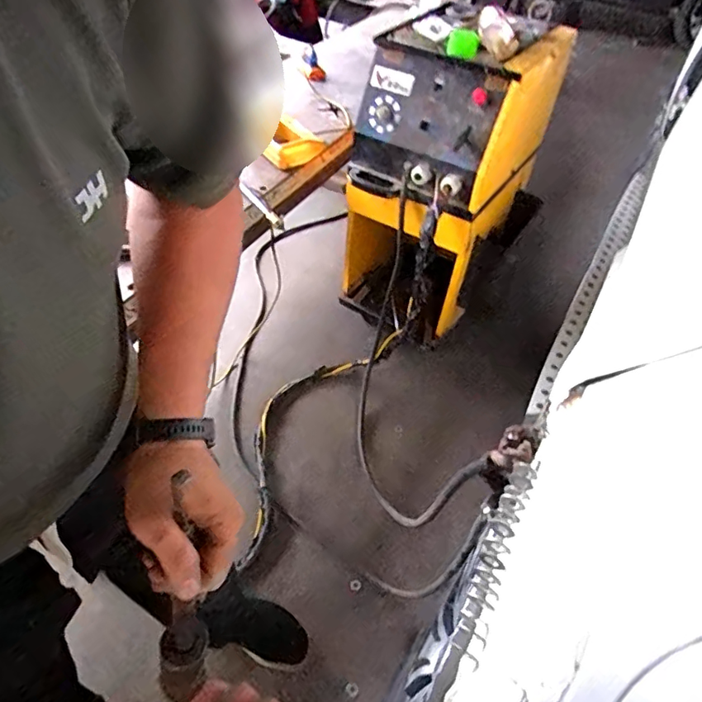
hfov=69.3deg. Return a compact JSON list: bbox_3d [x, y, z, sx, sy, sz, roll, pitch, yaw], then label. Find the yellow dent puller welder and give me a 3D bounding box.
[{"bbox_3d":[0.253,-0.471,1.503,0.464,0.788,0.564,33,54,23],"label":"yellow dent puller welder"}]

